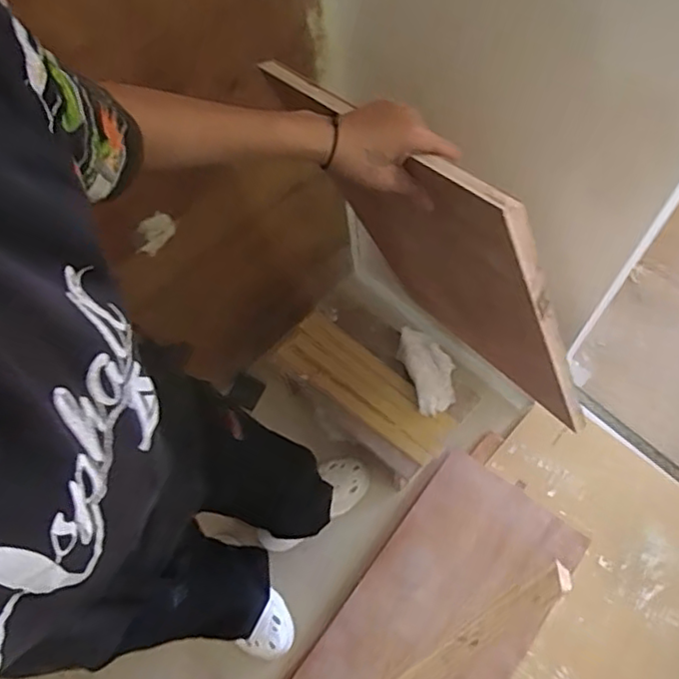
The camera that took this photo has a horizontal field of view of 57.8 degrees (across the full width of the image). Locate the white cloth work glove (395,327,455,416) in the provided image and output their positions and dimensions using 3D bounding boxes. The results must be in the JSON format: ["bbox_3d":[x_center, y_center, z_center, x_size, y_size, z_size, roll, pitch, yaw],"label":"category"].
[{"bbox_3d":[0.185,0.062,1.282,0.094,0.037,0.182,-19,65,-4],"label":"white cloth work glove"}]

